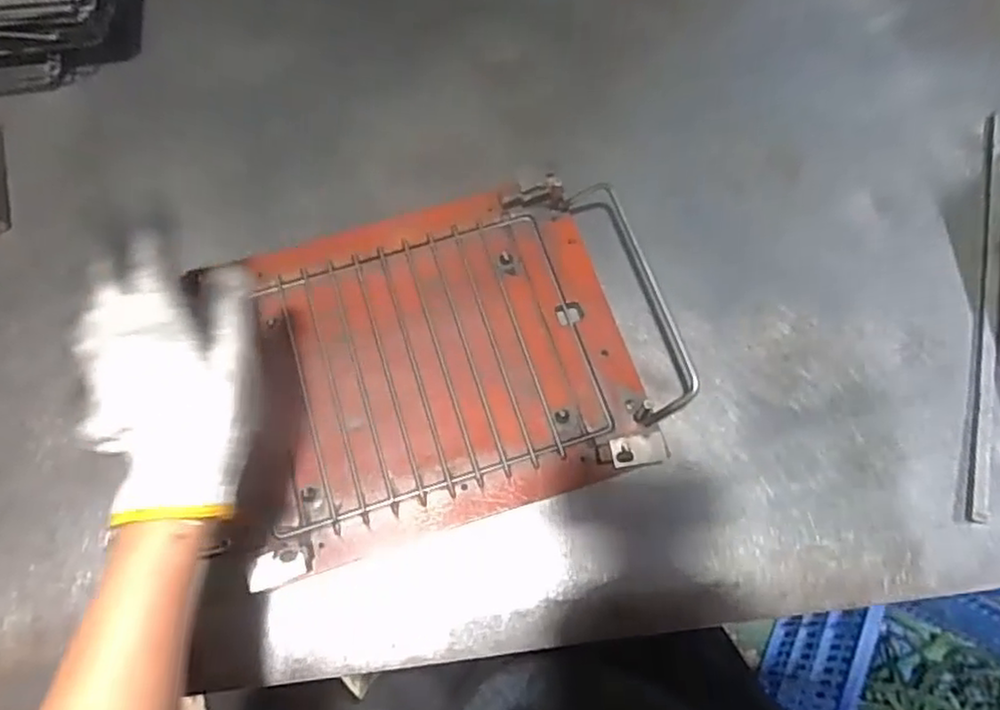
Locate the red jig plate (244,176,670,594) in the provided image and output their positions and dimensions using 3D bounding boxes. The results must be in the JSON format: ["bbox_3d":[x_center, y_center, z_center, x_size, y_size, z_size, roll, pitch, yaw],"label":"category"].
[{"bbox_3d":[-0.050,0.001,0.486,0.272,0.019,0.238,-16,70,-6],"label":"red jig plate"}]

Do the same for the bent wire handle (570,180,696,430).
[{"bbox_3d":[0.104,-0.048,0.506,0.057,0.026,0.200,-12,70,-5],"label":"bent wire handle"}]

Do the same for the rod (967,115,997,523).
[{"bbox_3d":[0.372,-0.044,0.516,0.013,0.009,0.345,14,69,6],"label":"rod"}]

